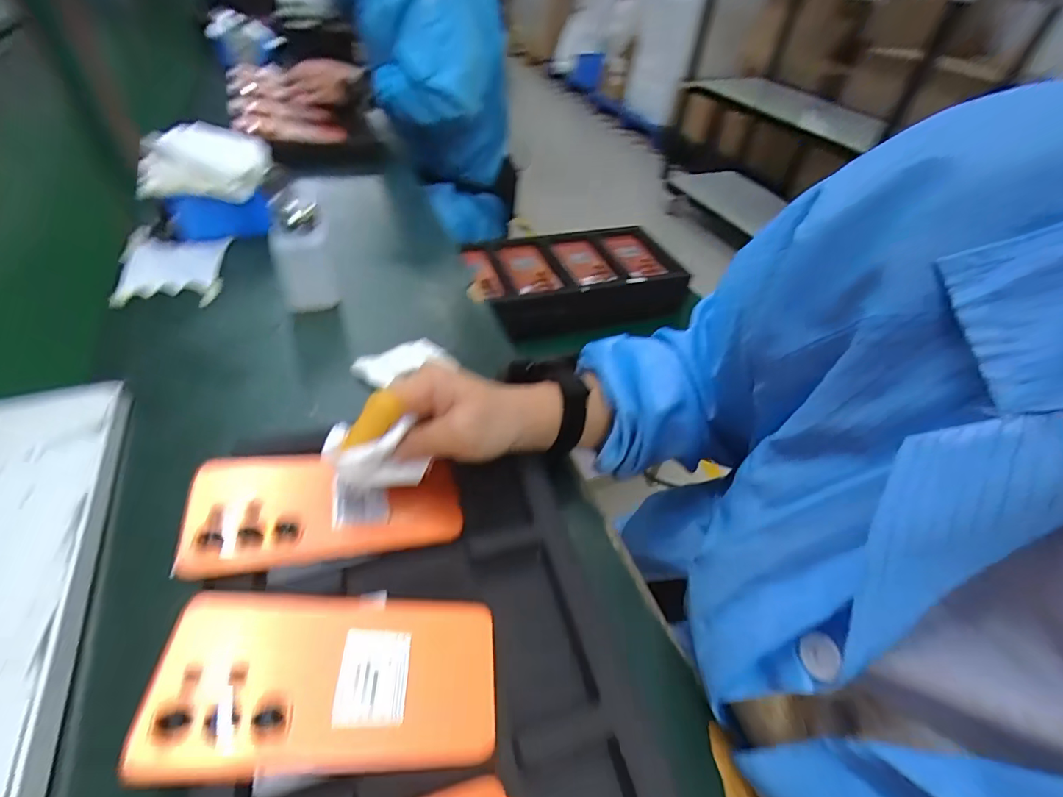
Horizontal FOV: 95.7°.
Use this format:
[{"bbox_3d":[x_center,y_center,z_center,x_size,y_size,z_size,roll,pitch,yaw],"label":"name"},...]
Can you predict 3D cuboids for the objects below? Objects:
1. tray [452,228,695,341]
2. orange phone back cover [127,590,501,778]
[{"bbox_3d":[0.078,-0.242,0.994,0.441,0.096,0.219,-13,47,-18],"label":"tray"},{"bbox_3d":[-0.103,0.147,0.256,0.166,0.006,0.082,8,43,-14],"label":"orange phone back cover"}]

